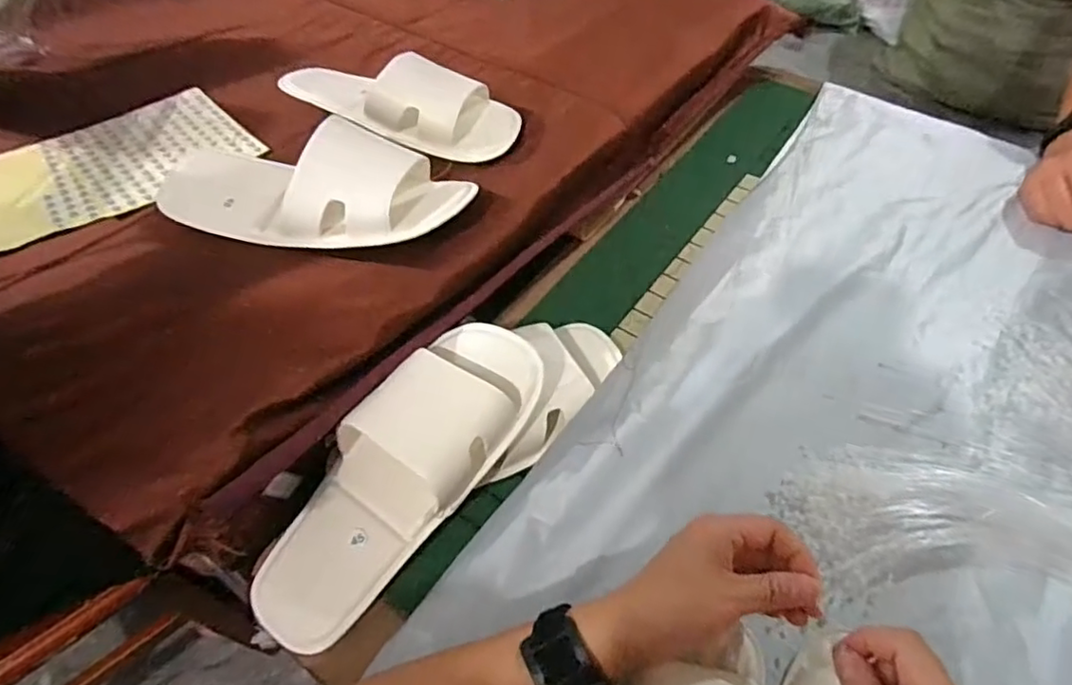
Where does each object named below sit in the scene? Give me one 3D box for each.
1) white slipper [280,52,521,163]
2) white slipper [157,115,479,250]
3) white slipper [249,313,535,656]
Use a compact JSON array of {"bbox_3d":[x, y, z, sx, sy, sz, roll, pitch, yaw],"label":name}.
[{"bbox_3d":[-0.140,-0.257,0.648,0.240,0.069,0.104,23,54,17],"label":"white slipper"},{"bbox_3d":[-0.200,-0.143,0.549,0.275,0.075,0.119,12,52,9],"label":"white slipper"},{"bbox_3d":[-0.108,0.094,0.465,0.103,0.061,0.274,35,82,24],"label":"white slipper"}]

